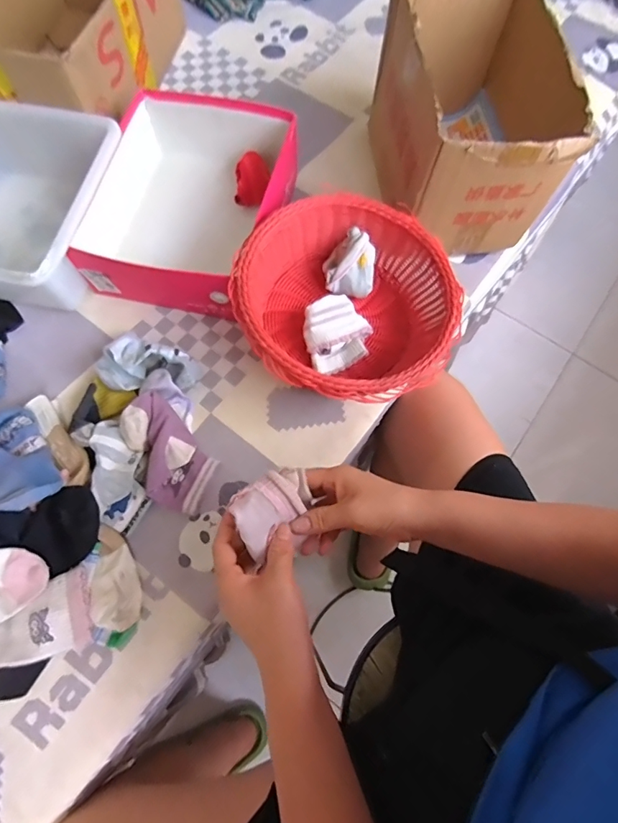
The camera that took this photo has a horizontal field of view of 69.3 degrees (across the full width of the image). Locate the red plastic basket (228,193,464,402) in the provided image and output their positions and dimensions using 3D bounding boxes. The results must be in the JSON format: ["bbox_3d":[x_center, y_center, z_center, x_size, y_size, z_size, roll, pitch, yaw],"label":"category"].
[{"bbox_3d":[0.049,-0.132,0.591,0.271,0.116,0.265,1,69,-2],"label":"red plastic basket"}]

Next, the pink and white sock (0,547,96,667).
[{"bbox_3d":[-0.311,0.208,0.476,0.141,0.062,0.112,-15,70,-8],"label":"pink and white sock"}]

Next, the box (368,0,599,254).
[{"bbox_3d":[0.216,-0.411,0.644,0.204,0.205,0.328,-3,69,-3],"label":"box"}]

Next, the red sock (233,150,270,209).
[{"bbox_3d":[-0.089,-0.366,0.712,0.055,0.046,0.081,3,69,-1],"label":"red sock"}]

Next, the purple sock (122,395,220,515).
[{"bbox_3d":[-0.176,0.051,0.548,0.081,0.020,0.147,-40,89,-27],"label":"purple sock"}]

